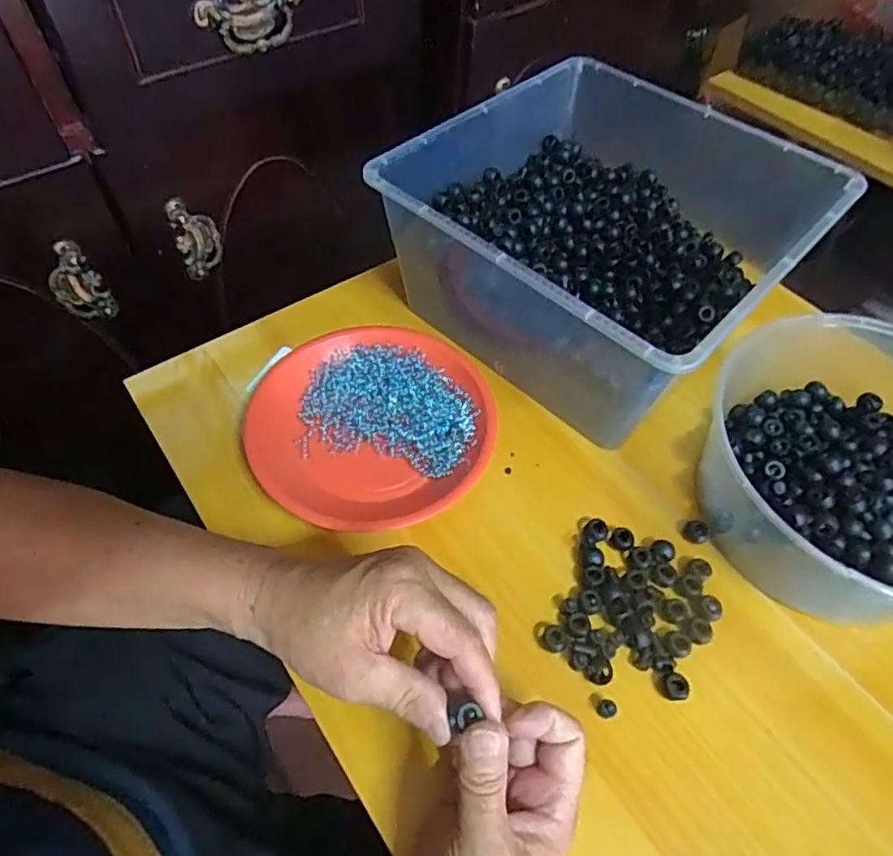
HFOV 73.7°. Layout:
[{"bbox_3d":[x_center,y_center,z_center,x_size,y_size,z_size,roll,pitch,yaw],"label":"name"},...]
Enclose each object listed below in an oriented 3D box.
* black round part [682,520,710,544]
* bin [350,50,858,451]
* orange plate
[{"bbox_3d":[0.188,0.079,0.449,0.017,0.011,0.016,1,55,-2],"label":"black round part"},{"bbox_3d":[0.135,-0.171,0.531,0.303,0.131,0.309,39,62,21],"label":"bin"},{"bbox_3d":[-0.061,-0.006,0.485,0.190,0.023,0.191,1,55,-2],"label":"orange plate"}]

